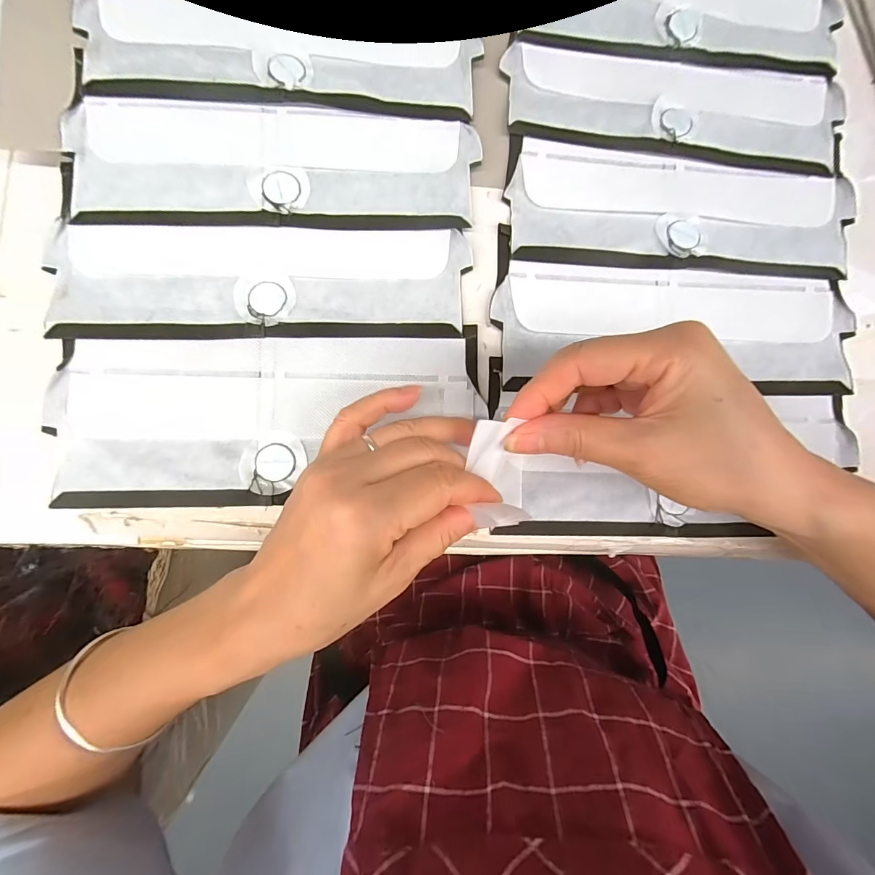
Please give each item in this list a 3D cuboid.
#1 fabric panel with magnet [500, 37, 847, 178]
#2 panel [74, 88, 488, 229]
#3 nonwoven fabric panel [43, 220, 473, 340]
[{"bbox_3d":[0.164,-0.225,0.277,0.232,0.005,0.076,5,84,-4],"label":"fabric panel with magnet"},{"bbox_3d":[-0.094,-0.168,0.247,0.234,0.008,0.077,-2,84,-5],"label":"panel"},{"bbox_3d":[-0.099,-0.095,0.240,0.232,0.007,0.071,-3,84,-5],"label":"nonwoven fabric panel"}]

